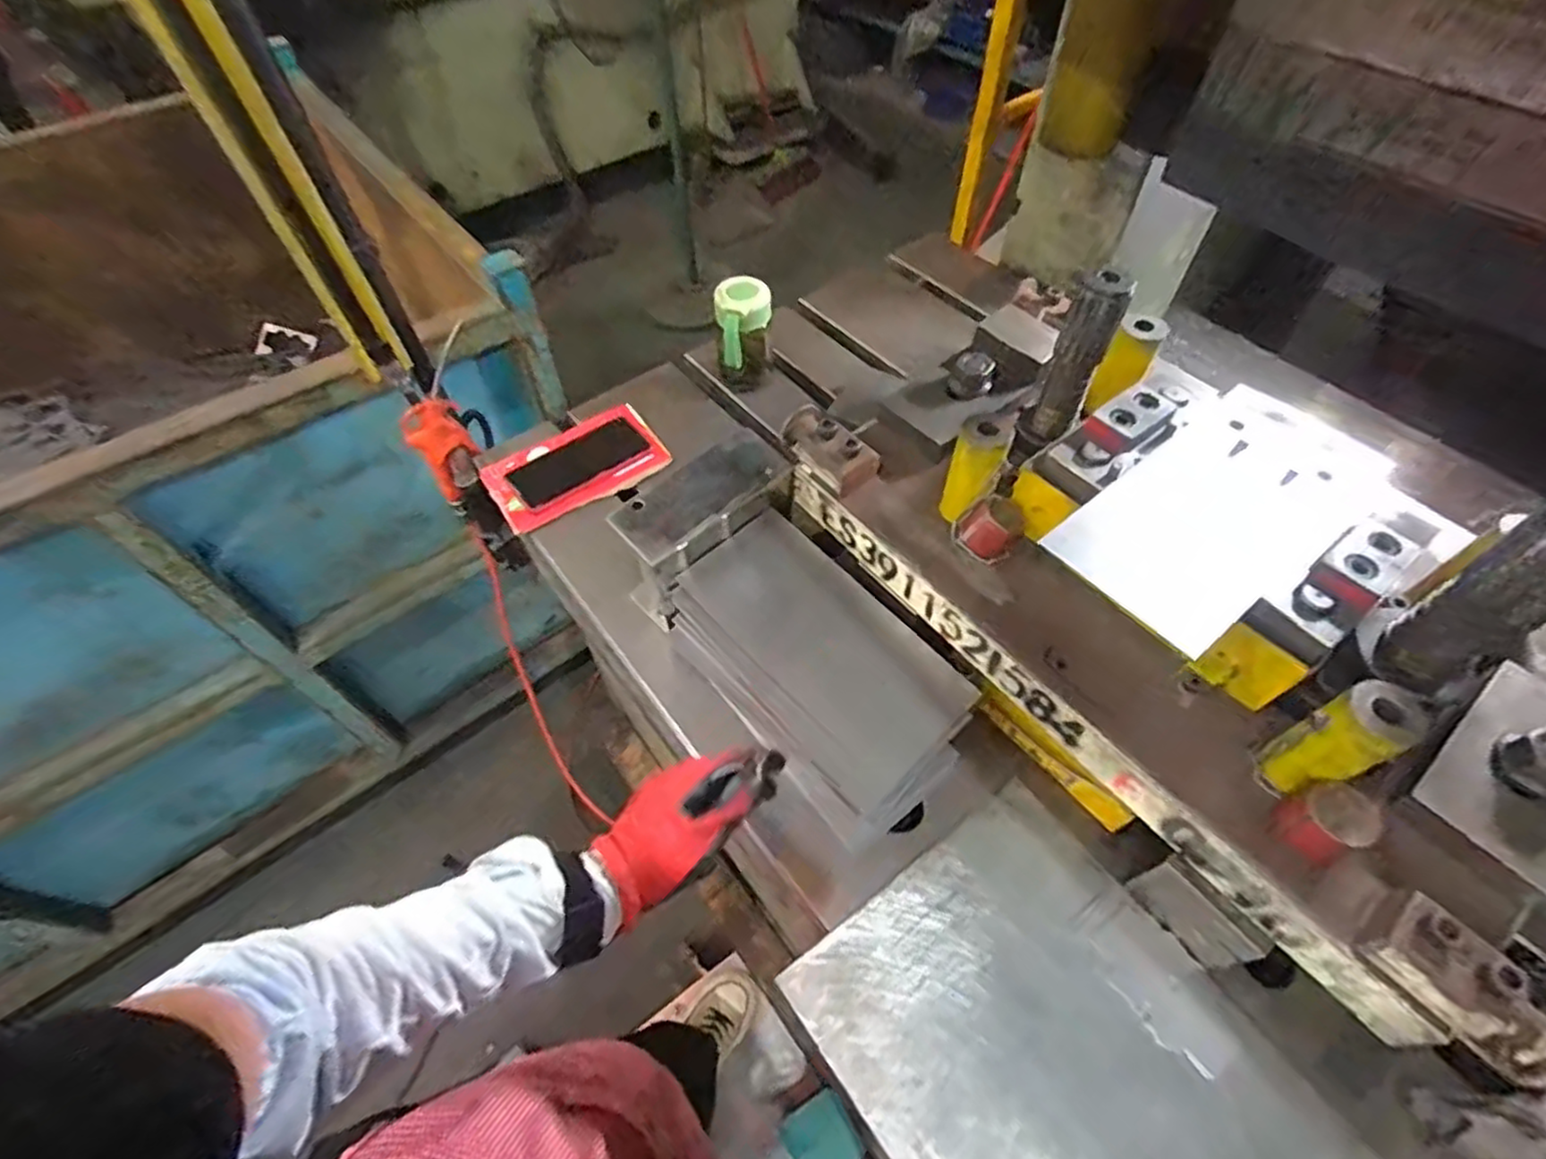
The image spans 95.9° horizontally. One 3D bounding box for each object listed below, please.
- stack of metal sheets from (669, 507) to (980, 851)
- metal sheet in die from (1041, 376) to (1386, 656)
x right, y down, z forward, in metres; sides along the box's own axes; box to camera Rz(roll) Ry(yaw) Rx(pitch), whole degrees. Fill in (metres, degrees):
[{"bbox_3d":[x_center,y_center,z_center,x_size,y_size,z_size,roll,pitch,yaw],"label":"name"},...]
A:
[{"bbox_3d":[0.035,0.080,0.618,0.272,0.033,0.165,42,97,13],"label":"stack of metal sheets"},{"bbox_3d":[0.327,-0.055,0.499,0.256,0.009,0.126,-34,61,-20],"label":"metal sheet in die"}]

